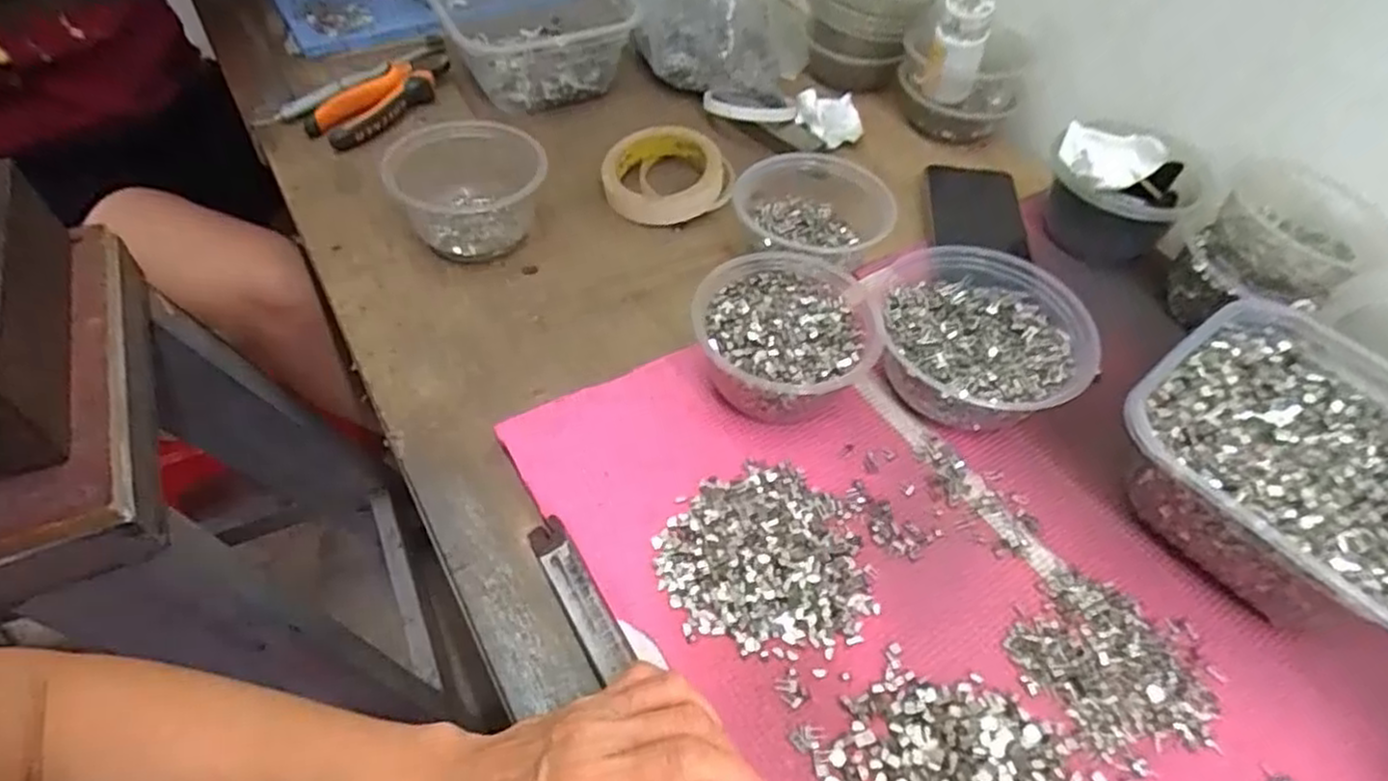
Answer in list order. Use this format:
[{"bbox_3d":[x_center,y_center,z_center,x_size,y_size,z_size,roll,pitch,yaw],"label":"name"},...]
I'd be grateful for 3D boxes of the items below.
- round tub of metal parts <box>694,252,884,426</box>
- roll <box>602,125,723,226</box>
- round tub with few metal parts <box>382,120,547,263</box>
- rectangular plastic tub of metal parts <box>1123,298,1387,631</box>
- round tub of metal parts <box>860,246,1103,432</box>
[{"bbox_3d":[0.059,-0.032,0.491,0.110,0.057,0.120,2,52,-3],"label":"round tub of metal parts"},{"bbox_3d":[-0.027,-0.185,0.633,0.095,0.033,0.095,2,52,-3],"label":"roll"},{"bbox_3d":[-0.175,-0.155,0.581,0.119,0.063,0.102,-5,52,-8],"label":"round tub with few metal parts"},{"bbox_3d":[0.346,0.047,0.430,0.174,0.071,0.172,-30,59,-25],"label":"rectangular plastic tub of metal parts"},{"bbox_3d":[0.182,-0.029,0.493,0.125,0.056,0.123,2,52,-3],"label":"round tub of metal parts"}]

